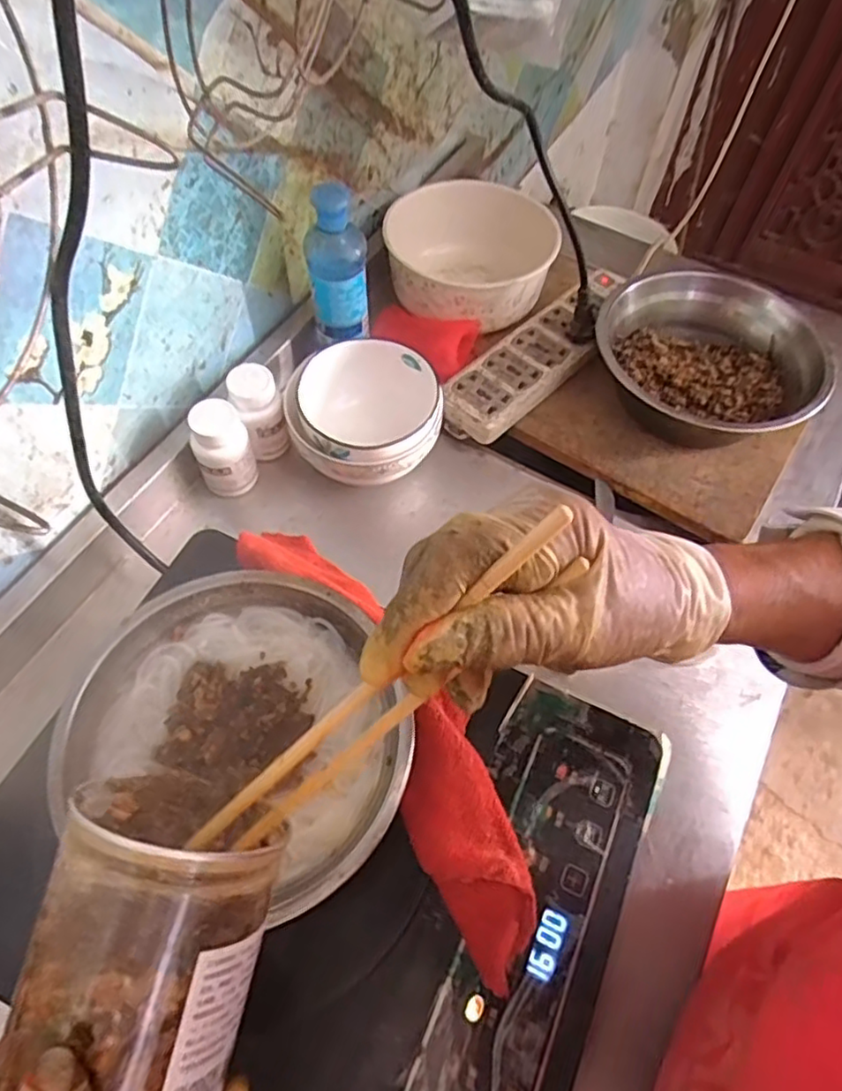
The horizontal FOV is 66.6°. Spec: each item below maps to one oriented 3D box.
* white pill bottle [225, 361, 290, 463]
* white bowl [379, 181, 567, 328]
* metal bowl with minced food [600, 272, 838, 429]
[{"bbox_3d":[-0.132,-0.109,0.527,0.036,0.081,0.034,-20,63,-13],"label":"white pill bottle"},{"bbox_3d":[0.048,-0.275,0.639,0.158,0.089,0.158,1,61,-1],"label":"white bowl"},{"bbox_3d":[0.248,-0.157,0.567,0.186,0.067,0.178,1,61,-1],"label":"metal bowl with minced food"}]

